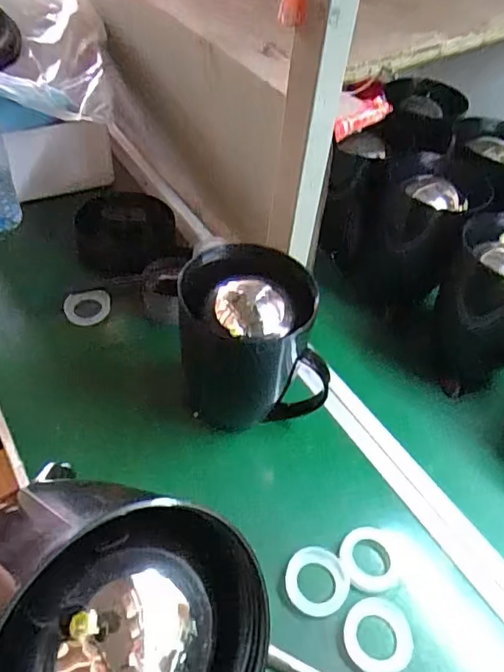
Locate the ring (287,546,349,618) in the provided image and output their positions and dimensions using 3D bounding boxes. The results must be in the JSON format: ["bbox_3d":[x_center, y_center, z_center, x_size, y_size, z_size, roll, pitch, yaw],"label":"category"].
[{"bbox_3d":[0.061,0.228,0.501,0.058,0.005,0.061,4,47,-4],"label":"ring"}]

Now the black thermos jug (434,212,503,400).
[{"bbox_3d":[0.303,-0.039,0.651,0.130,0.180,0.122,0,47,-7],"label":"black thermos jug"}]

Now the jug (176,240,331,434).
[{"bbox_3d":[0.002,0.009,0.571,0.139,0.188,0.124,-19,52,-23],"label":"jug"}]

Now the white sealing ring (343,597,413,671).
[{"bbox_3d":[0.111,0.265,0.476,0.060,0.004,0.059,4,47,-4],"label":"white sealing ring"}]

